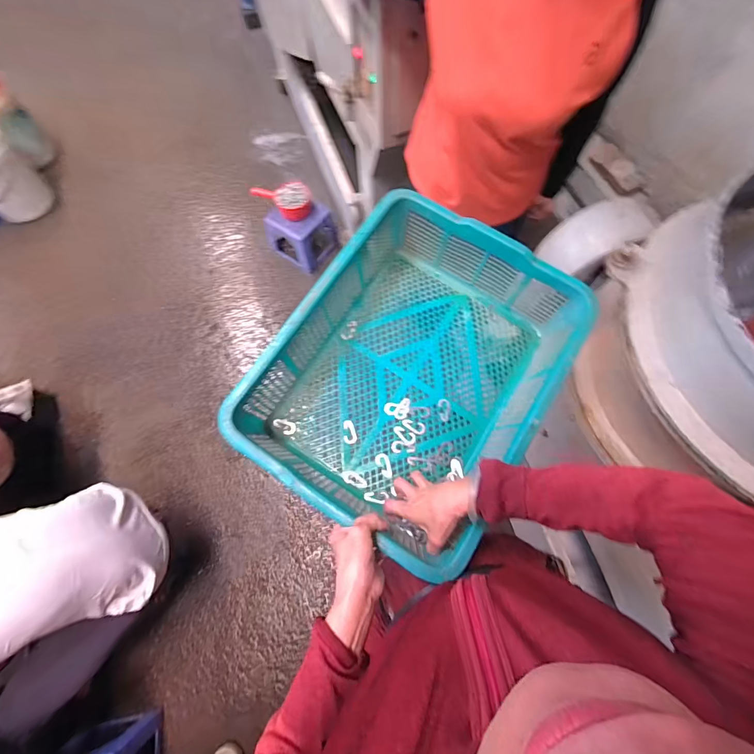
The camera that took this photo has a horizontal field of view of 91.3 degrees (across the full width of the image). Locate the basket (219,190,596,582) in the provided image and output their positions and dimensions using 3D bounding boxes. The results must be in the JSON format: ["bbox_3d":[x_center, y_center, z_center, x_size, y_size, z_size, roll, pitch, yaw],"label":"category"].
[{"bbox_3d":[0.057,-0.009,0.573,0.369,0.159,0.465,31,73,14],"label":"basket"}]

